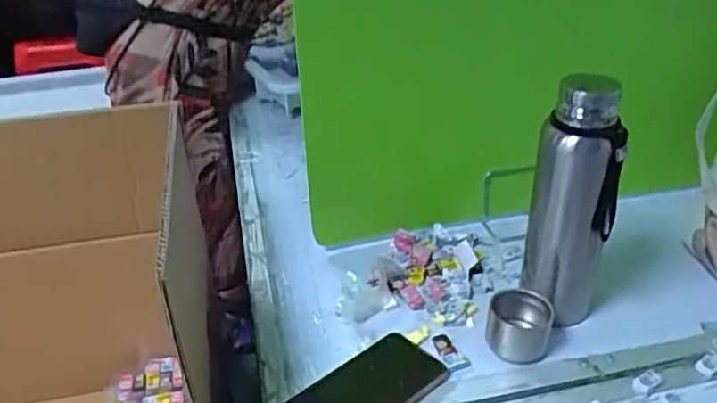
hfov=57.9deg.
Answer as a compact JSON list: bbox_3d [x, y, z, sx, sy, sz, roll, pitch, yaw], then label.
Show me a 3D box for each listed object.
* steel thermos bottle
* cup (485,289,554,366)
[{"bbox_3d":[0.212,0.006,0.647,0.072,0.261,0.055,3,32,10],"label":"steel thermos bottle"},{"bbox_3d":[0.164,0.127,0.663,0.062,0.052,0.057,-2,32,1],"label":"cup"}]

